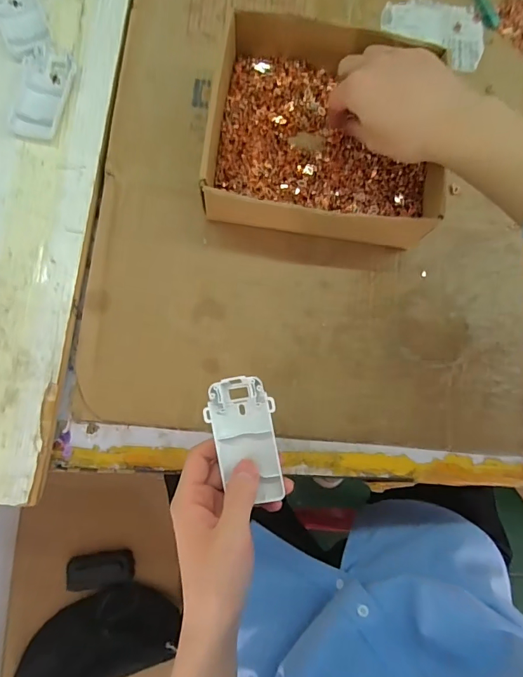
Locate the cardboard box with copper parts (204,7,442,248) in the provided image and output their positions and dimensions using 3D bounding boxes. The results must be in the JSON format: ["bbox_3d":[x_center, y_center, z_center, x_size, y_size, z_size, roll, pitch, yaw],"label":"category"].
[{"bbox_3d":[0.059,-0.196,0.400,0.210,0.061,0.191,10,80,-2],"label":"cardboard box with copper parts"}]

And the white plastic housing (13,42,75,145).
[{"bbox_3d":[-0.216,-0.242,0.419,0.044,0.008,0.097,10,80,-2],"label":"white plastic housing"}]

